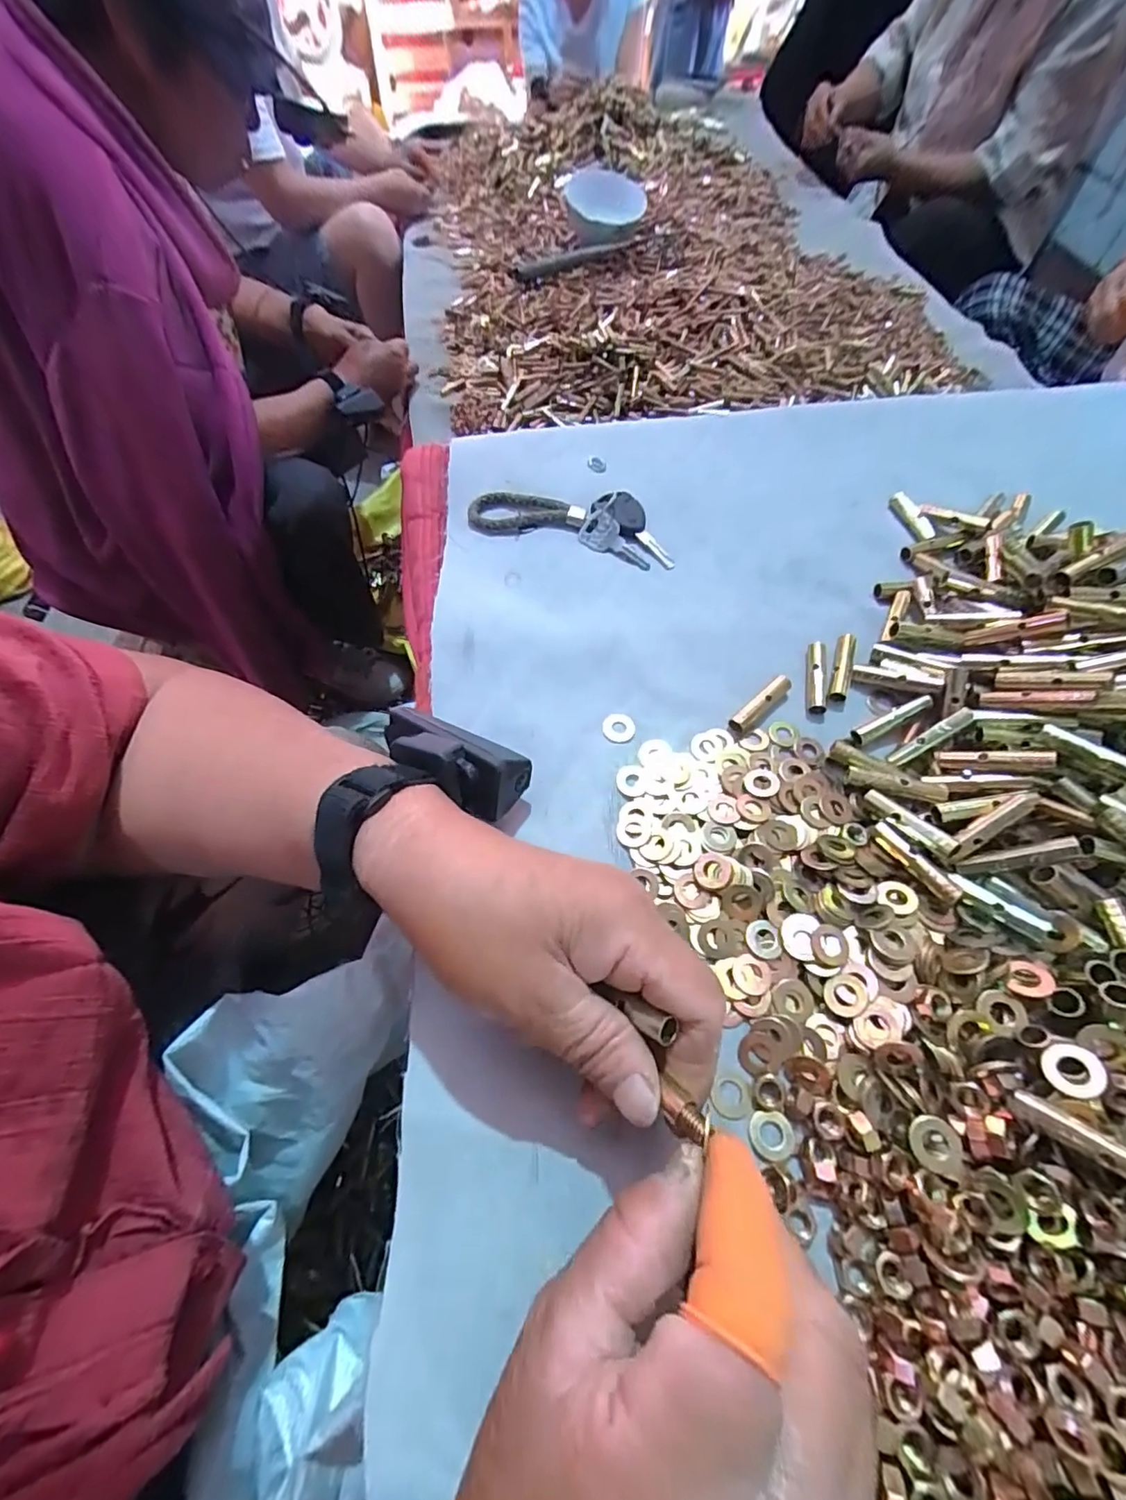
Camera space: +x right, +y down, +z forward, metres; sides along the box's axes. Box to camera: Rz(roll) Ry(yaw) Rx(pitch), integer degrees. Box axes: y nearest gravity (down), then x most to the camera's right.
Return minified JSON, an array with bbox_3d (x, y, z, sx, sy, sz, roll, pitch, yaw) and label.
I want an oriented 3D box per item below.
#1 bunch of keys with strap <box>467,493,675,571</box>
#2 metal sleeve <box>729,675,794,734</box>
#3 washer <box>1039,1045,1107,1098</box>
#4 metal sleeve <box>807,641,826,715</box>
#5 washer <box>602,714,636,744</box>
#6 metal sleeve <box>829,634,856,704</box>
[{"bbox_3d":[0.007,-0.159,0.366,0.137,0.012,0.055,14,62,9],"label":"bunch of keys with strap"},{"bbox_3d":[0.108,-0.025,0.298,0.044,0.009,0.010,-39,67,-18],"label":"metal sleeve"},{"bbox_3d":[0.177,0.111,0.189,0.016,0.004,0.016,-24,42,24],"label":"washer"},{"bbox_3d":[0.143,-0.041,0.307,0.009,0.008,0.044,7,61,6],"label":"metal sleeve"},{"bbox_3d":[0.030,-0.012,0.295,0.017,0.004,0.018,4,61,4],"label":"washer"},{"bbox_3d":[0.158,-0.047,0.309,0.010,0.007,0.045,17,63,11],"label":"metal sleeve"}]

